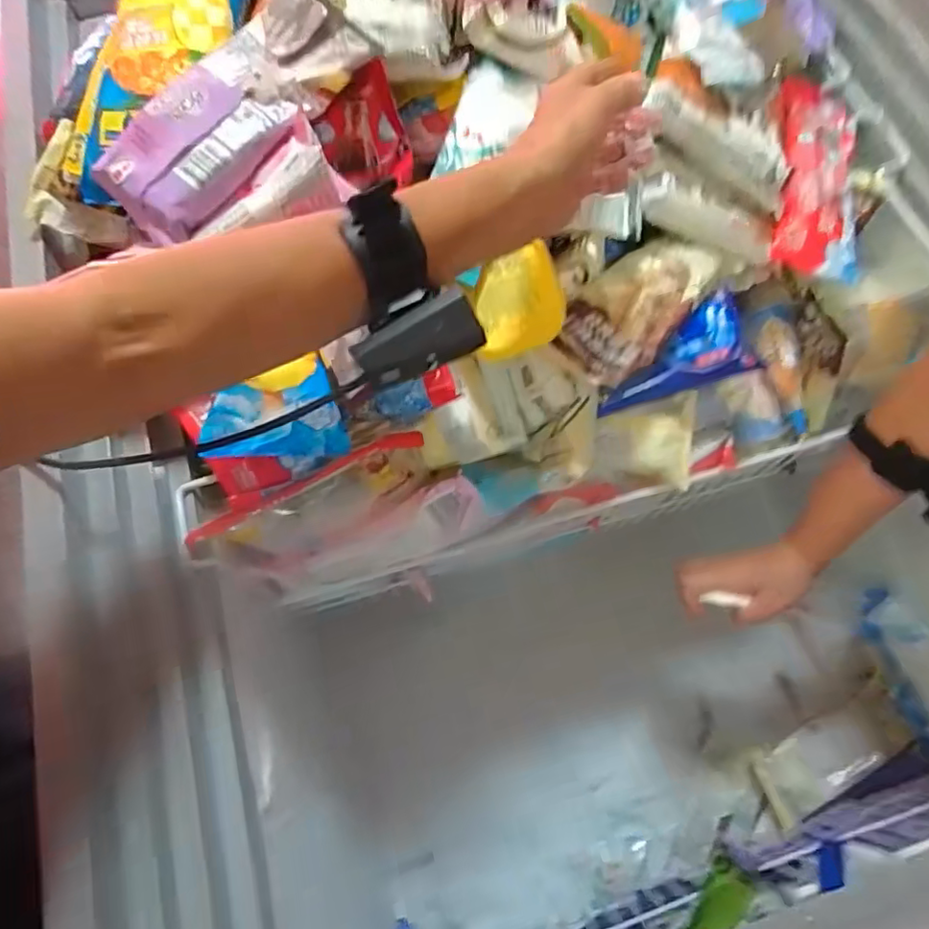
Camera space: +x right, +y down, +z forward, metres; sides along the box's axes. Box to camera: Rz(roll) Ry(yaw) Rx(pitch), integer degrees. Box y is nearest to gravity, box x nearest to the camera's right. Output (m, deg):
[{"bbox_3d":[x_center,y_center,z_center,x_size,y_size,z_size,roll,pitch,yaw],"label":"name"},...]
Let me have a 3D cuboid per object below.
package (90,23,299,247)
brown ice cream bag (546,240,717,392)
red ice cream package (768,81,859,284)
[{"bbox_3d":[-0.157,-0.203,0.367,0.072,0.027,0.137,42,76,14],"label":"package"},{"bbox_3d":[0.136,-0.130,0.471,0.074,0.019,0.164,37,75,13],"label":"brown ice cream bag"},{"bbox_3d":[0.306,-0.251,0.518,0.066,0.034,0.193,7,70,3],"label":"red ice cream package"}]

